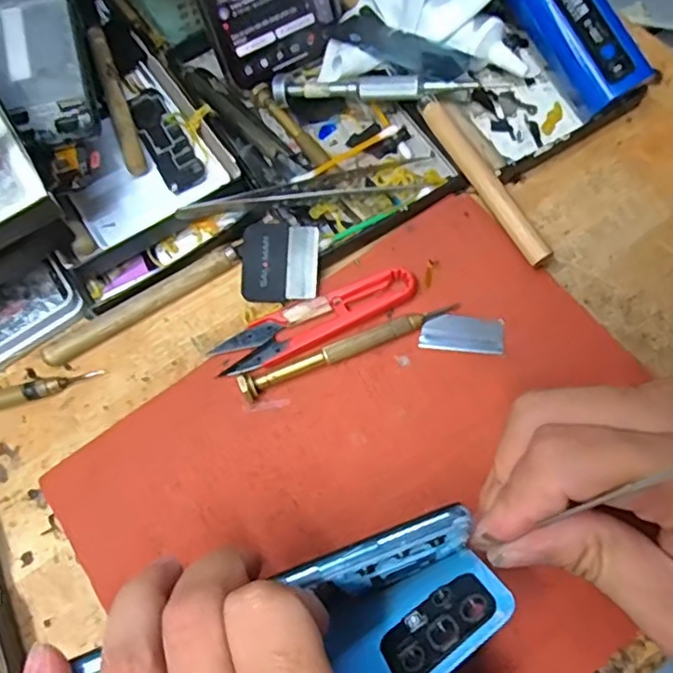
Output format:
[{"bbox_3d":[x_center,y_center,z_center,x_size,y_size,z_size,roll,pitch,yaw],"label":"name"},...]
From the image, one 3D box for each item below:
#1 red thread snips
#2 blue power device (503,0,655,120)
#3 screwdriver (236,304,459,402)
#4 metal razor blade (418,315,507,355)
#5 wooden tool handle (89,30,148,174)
[{"bbox_3d":[-0.010,-0.009,0.303,0.099,0.008,0.024,-24,69,-7],"label":"red thread snips"},{"bbox_3d":[0.107,-0.174,0.320,0.030,0.027,0.126,-32,88,-9],"label":"blue power device"},{"bbox_3d":[0.006,0.004,0.296,0.106,0.010,0.010,-23,69,-6],"label":"screwdriver"},{"bbox_3d":[0.059,-0.002,0.300,0.037,0.004,0.018,7,69,6],"label":"metal razor blade"},{"bbox_3d":[-0.119,-0.129,0.345,0.011,0.014,0.096,-20,69,-5],"label":"wooden tool handle"}]

